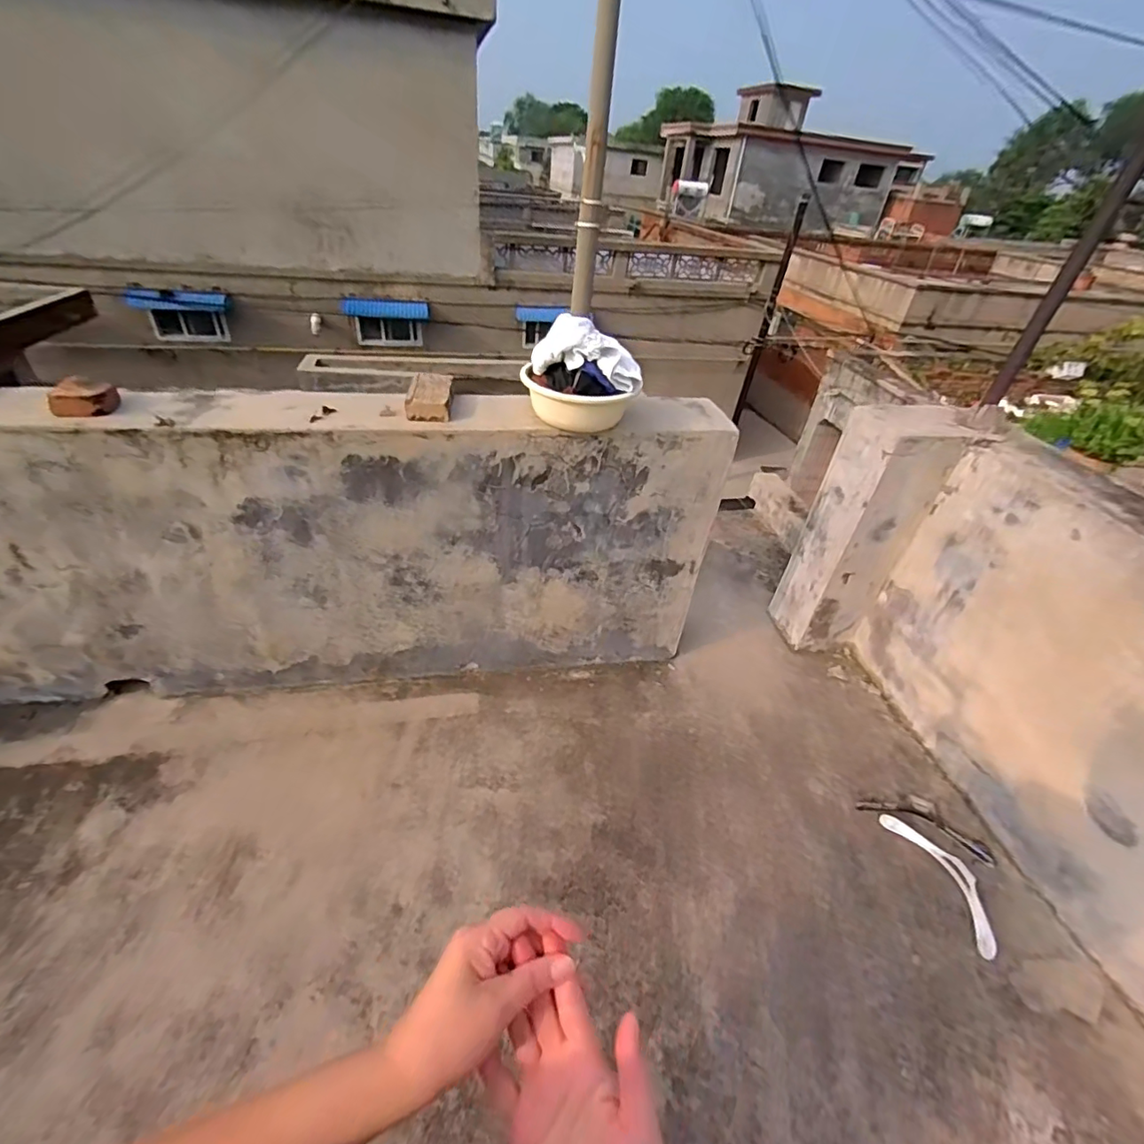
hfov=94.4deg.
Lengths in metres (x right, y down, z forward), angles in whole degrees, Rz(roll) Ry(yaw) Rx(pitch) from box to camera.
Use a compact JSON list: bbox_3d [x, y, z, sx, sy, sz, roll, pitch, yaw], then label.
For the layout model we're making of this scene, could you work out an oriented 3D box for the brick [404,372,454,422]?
[{"bbox_3d":[-0.399,-0.493,1.490,0.125,0.052,0.224,1,39,-7],"label":"brick"}]

